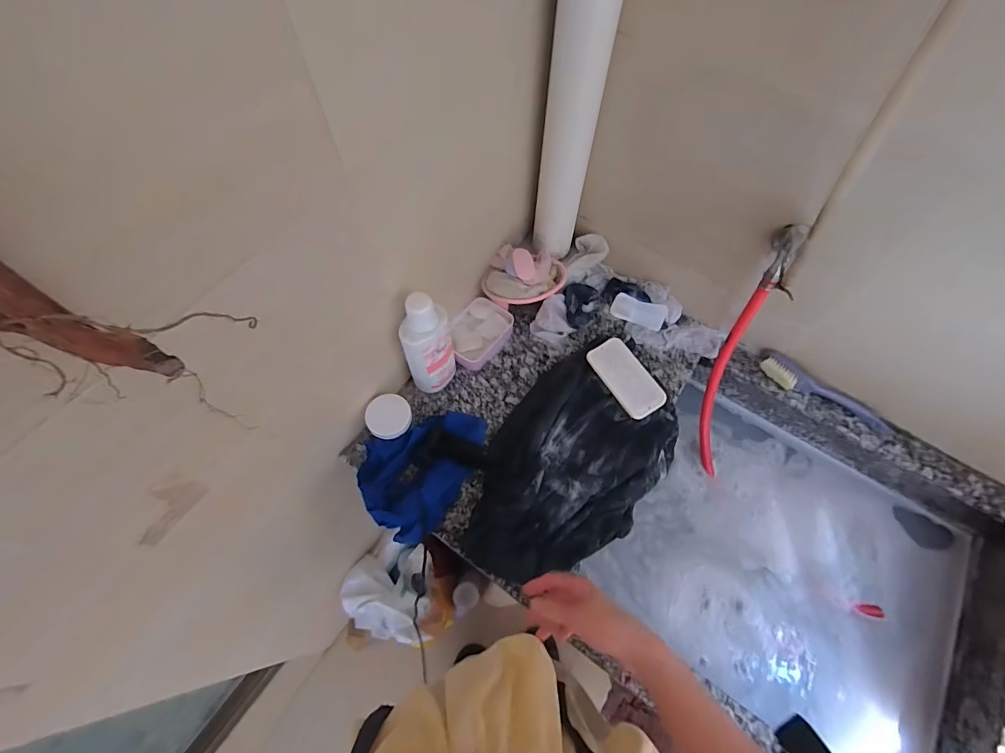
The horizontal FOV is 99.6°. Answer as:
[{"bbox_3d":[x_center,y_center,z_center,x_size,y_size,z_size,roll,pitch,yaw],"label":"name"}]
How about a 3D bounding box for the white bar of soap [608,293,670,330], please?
[{"bbox_3d":[0.262,-0.124,0.820,0.101,0.013,0.052,20,83,14],"label":"white bar of soap"}]

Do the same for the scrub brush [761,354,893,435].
[{"bbox_3d":[0.564,0.033,0.734,0.227,0.038,0.036,32,67,15],"label":"scrub brush"}]

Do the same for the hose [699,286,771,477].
[{"bbox_3d":[0.383,0.017,0.736,0.023,0.374,0.063,-7,36,-4],"label":"hose"}]

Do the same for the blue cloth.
[{"bbox_3d":[-0.127,0.129,0.662,0.157,0.050,0.210,30,67,14],"label":"blue cloth"}]

